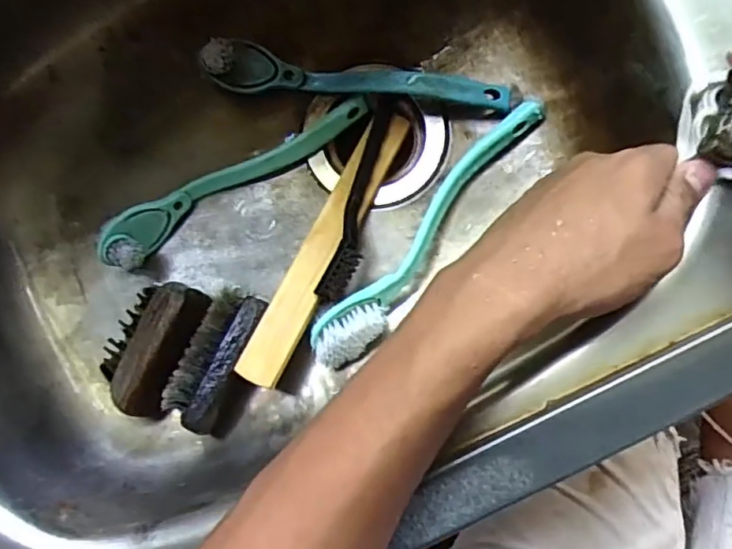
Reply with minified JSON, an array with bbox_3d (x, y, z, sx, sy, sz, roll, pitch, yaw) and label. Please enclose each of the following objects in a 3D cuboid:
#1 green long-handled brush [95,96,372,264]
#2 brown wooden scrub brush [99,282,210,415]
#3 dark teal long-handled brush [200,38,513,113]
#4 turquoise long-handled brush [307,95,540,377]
[{"bbox_3d":[-0.095,-0.073,0.421,0.219,0.032,0.035,-33,86,-1],"label":"green long-handled brush"},{"bbox_3d":[-0.157,0.049,0.406,0.057,0.034,0.094,24,87,3],"label":"brown wooden scrub brush"},{"bbox_3d":[-0.007,-0.145,0.416,0.221,0.028,0.031,6,86,2],"label":"dark teal long-handled brush"},{"bbox_3d":[0.046,-0.029,0.409,0.037,0.035,0.233,41,88,3],"label":"turquoise long-handled brush"}]

